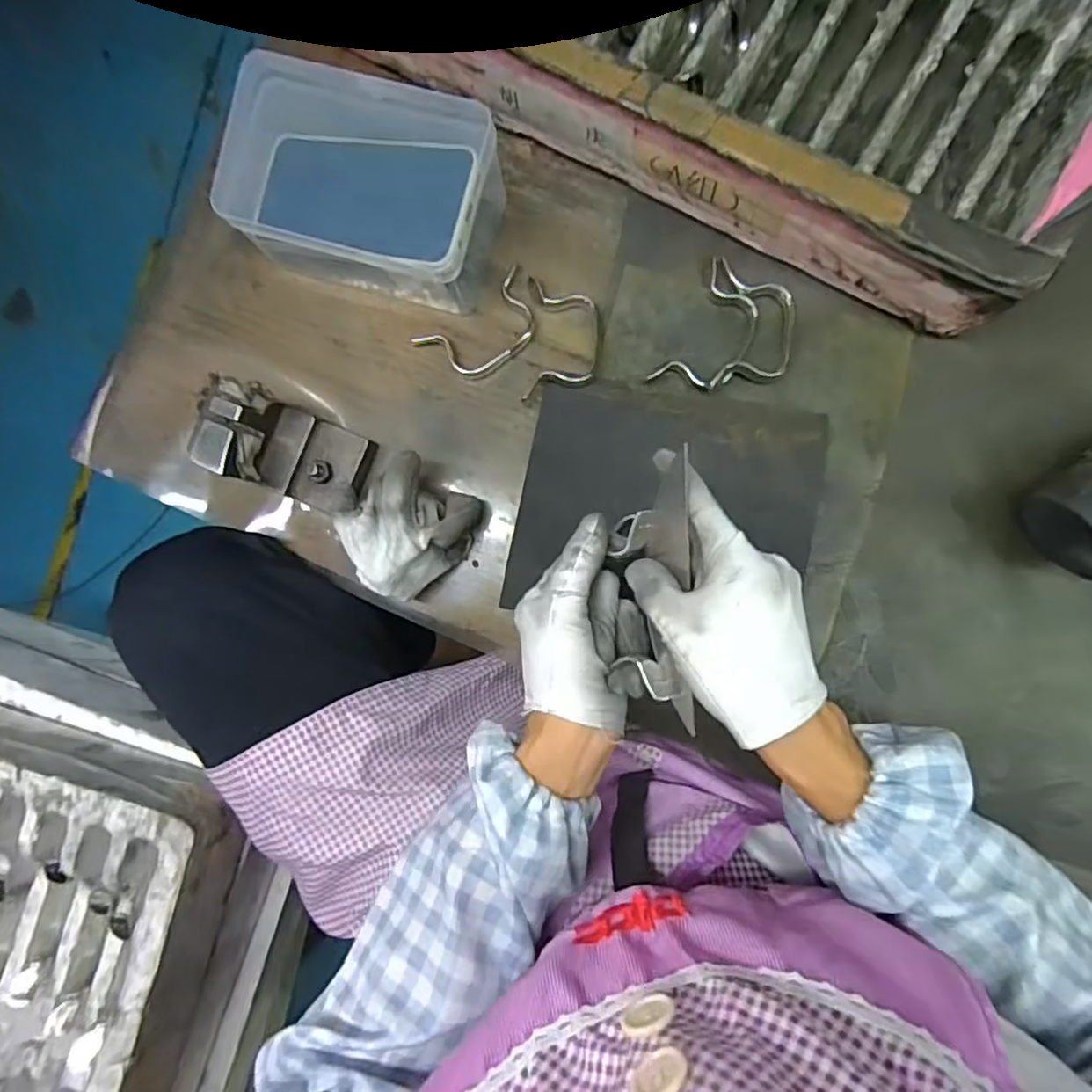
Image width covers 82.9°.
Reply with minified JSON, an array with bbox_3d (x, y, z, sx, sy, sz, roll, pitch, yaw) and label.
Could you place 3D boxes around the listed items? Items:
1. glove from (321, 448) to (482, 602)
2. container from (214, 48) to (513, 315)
[{"bbox_3d":[-0.096,-0.014,0.430,0.092,0.064,0.077,-44,84,1],"label":"glove"},{"bbox_3d":[-0.128,-0.252,0.446,0.184,0.077,0.115,16,88,6],"label":"container"}]

